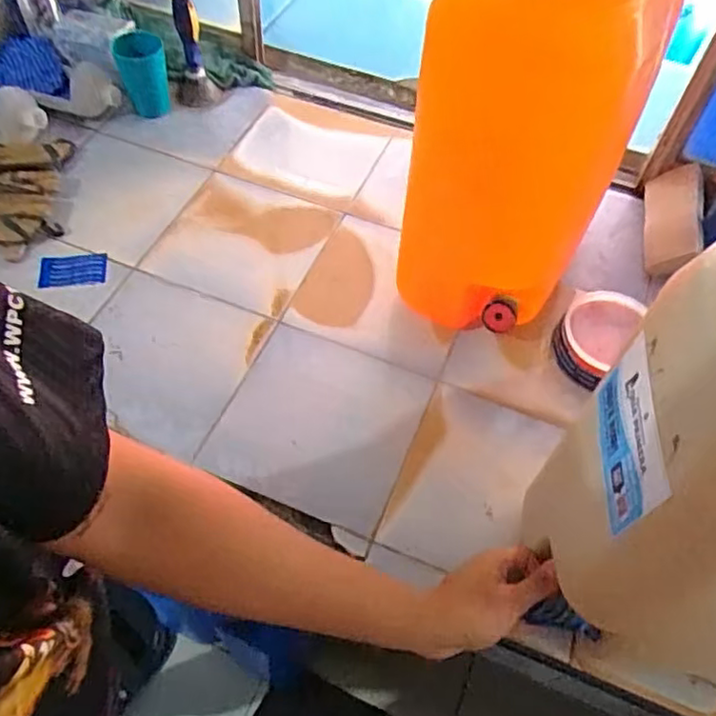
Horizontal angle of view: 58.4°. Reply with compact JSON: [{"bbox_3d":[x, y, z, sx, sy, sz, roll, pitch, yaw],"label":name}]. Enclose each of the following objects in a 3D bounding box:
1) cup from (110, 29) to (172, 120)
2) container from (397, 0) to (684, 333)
[{"bbox_3d":[-0.320,-0.418,0.963,0.067,0.111,0.073,1,57,-2],"label":"cup"},{"bbox_3d":[0.162,-0.238,0.626,0.184,0.389,0.236,21,58,11],"label":"container"}]

